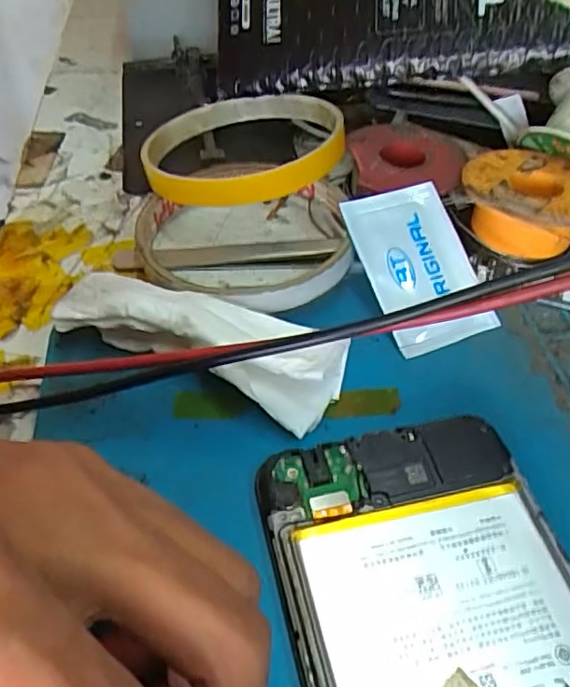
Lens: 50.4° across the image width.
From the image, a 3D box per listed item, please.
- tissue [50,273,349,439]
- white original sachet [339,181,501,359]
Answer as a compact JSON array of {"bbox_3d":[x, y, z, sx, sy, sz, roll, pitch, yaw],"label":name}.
[{"bbox_3d":[-0.026,-0.001,0.189,0.088,0.025,0.024,18,49,13],"label":"tissue"},{"bbox_3d":[0.047,-0.027,0.215,0.038,0.007,0.059,-16,75,-15],"label":"white original sachet"}]

